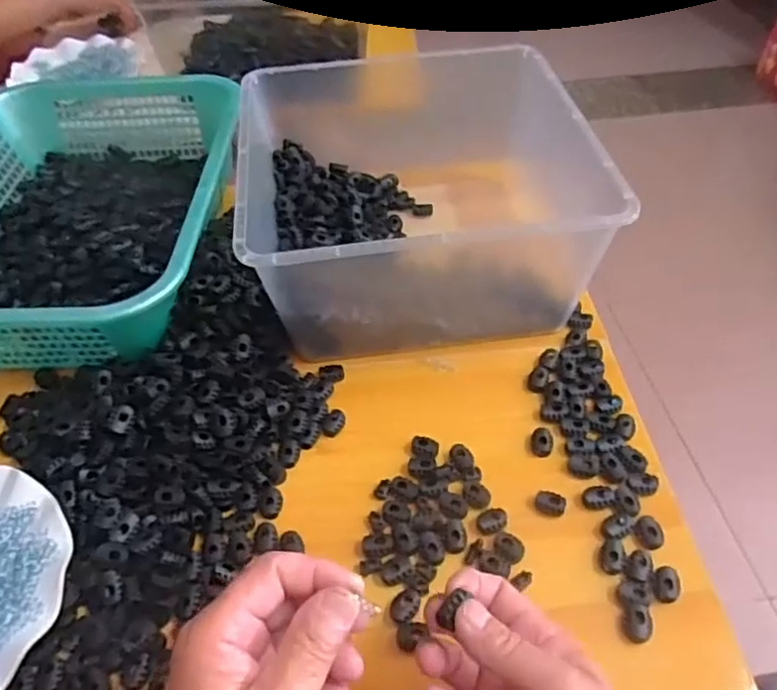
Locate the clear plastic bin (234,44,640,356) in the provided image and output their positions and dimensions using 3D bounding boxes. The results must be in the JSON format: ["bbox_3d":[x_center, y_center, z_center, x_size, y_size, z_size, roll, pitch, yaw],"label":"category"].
[{"bbox_3d":[0.021,-0.134,0.604,0.292,0.151,0.286,-6,49,-4],"label":"clear plastic bin"}]

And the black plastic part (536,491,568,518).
[{"bbox_3d":[0.118,0.115,0.466,0.021,0.011,0.015,12,51,12],"label":"black plastic part"}]

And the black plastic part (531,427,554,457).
[{"bbox_3d":[0.120,0.075,0.502,0.017,0.007,0.024,12,51,12],"label":"black plastic part"}]

